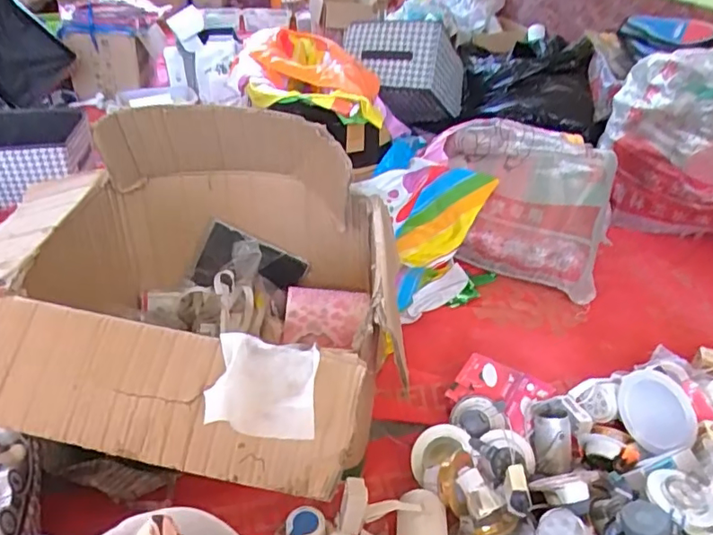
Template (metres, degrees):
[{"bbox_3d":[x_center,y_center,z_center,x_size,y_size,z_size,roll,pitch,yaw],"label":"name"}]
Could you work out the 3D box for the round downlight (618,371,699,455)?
[{"bbox_3d":[0.483,0.233,0.892,0.047,0.129,0.146,-8,36,-15],"label":"round downlight"}]

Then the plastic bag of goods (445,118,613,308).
[{"bbox_3d":[0.383,-0.151,1.302,0.380,0.270,0.270,10,36,10],"label":"plastic bag of goods"}]

